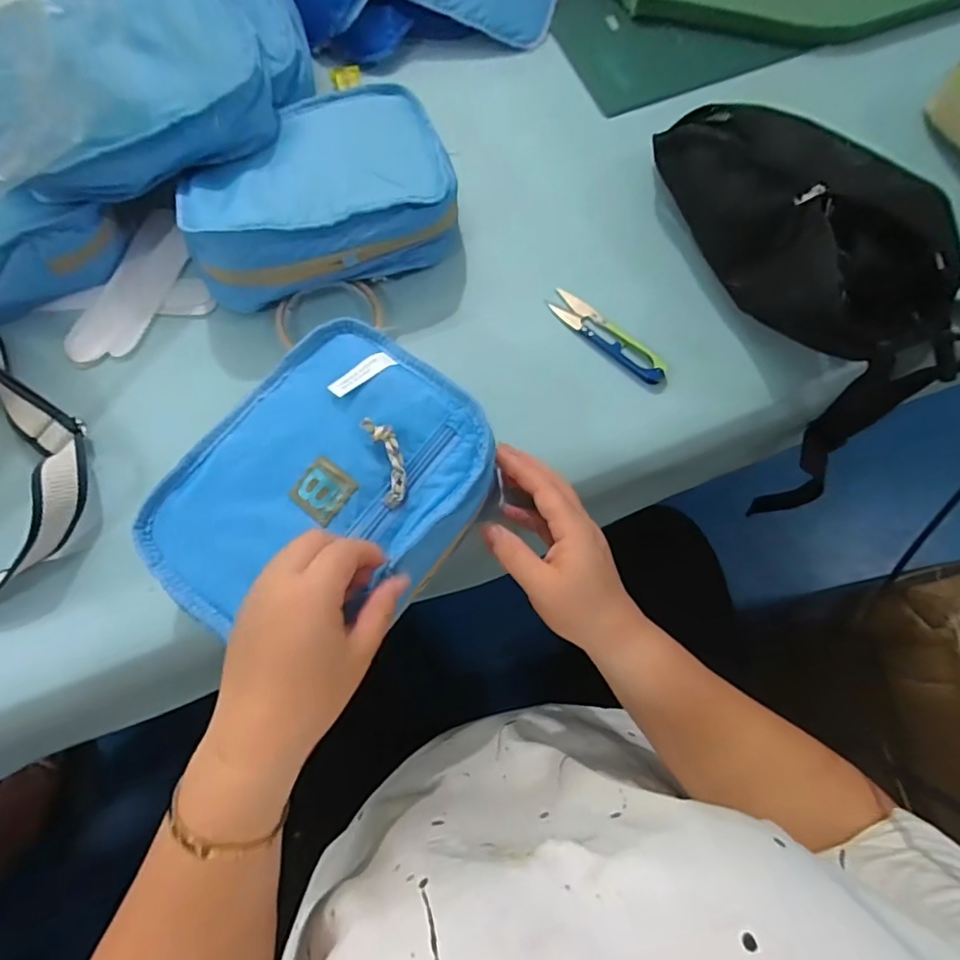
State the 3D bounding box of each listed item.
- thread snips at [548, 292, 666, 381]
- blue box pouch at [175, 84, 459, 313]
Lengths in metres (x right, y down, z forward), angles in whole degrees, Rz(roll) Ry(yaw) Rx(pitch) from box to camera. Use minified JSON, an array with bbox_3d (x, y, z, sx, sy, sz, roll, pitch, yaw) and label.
[{"bbox_3d":[0.109,-0.122,0.460,0.114,0.010,0.027,40,76,11],"label":"thread snips"},{"bbox_3d":[-0.140,-0.254,0.467,0.222,0.068,0.182,-12,73,-4],"label":"blue box pouch"}]

